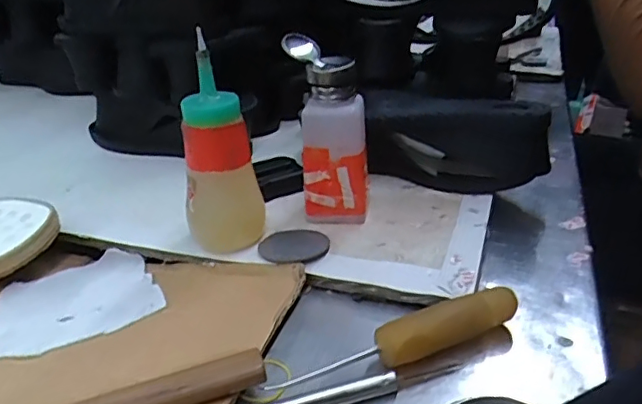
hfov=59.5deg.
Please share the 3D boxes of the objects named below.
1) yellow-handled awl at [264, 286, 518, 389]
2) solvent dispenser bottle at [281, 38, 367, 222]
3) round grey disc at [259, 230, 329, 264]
[{"bbox_3d":[0.053,0.092,0.366,0.174,0.028,0.024,-15,31,-18],"label":"yellow-handled awl"},{"bbox_3d":[0.008,-0.058,0.485,0.064,0.156,0.056,-14,25,-9],"label":"solvent dispenser bottle"},{"bbox_3d":[-0.022,0.036,0.460,0.055,0.009,0.054,-3,29,2],"label":"round grey disc"}]

